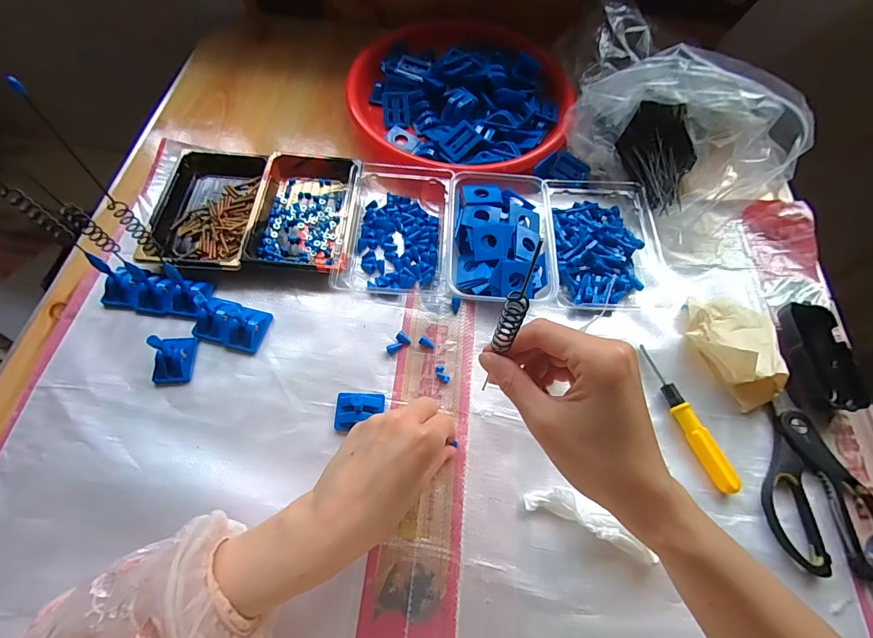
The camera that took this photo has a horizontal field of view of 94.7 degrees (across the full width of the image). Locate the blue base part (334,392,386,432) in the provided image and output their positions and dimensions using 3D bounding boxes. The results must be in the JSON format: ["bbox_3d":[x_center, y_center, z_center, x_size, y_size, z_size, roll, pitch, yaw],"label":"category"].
[{"bbox_3d":[-0.071,0.084,0.372,0.044,0.015,0.037,-1,64,-3],"label":"blue base part"}]

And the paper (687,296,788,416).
[{"bbox_3d":[0.295,0.023,0.395,0.083,0.044,0.120,14,64,4],"label":"paper"}]

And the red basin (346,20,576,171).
[{"bbox_3d":[0.034,-0.302,0.543,0.278,0.058,0.278,1,64,-2],"label":"red basin"}]

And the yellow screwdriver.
[{"bbox_3d":[0.232,0.089,0.376,0.016,0.016,0.140,-17,66,-11],"label":"yellow screwdriver"}]

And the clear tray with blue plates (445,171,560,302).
[{"bbox_3d":[0.069,-0.090,0.444,0.108,0.032,0.155,3,64,-1],"label":"clear tray with blue plates"}]

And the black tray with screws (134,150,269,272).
[{"bbox_3d":[-0.255,-0.126,0.456,0.107,0.021,0.162,4,64,0],"label":"black tray with screws"}]

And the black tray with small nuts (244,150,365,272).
[{"bbox_3d":[-0.147,-0.125,0.457,0.109,0.028,0.163,4,64,-1],"label":"black tray with small nuts"}]

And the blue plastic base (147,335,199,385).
[{"bbox_3d":[-0.246,0.031,0.367,0.030,0.040,0.045,2,64,-2],"label":"blue plastic base"}]

